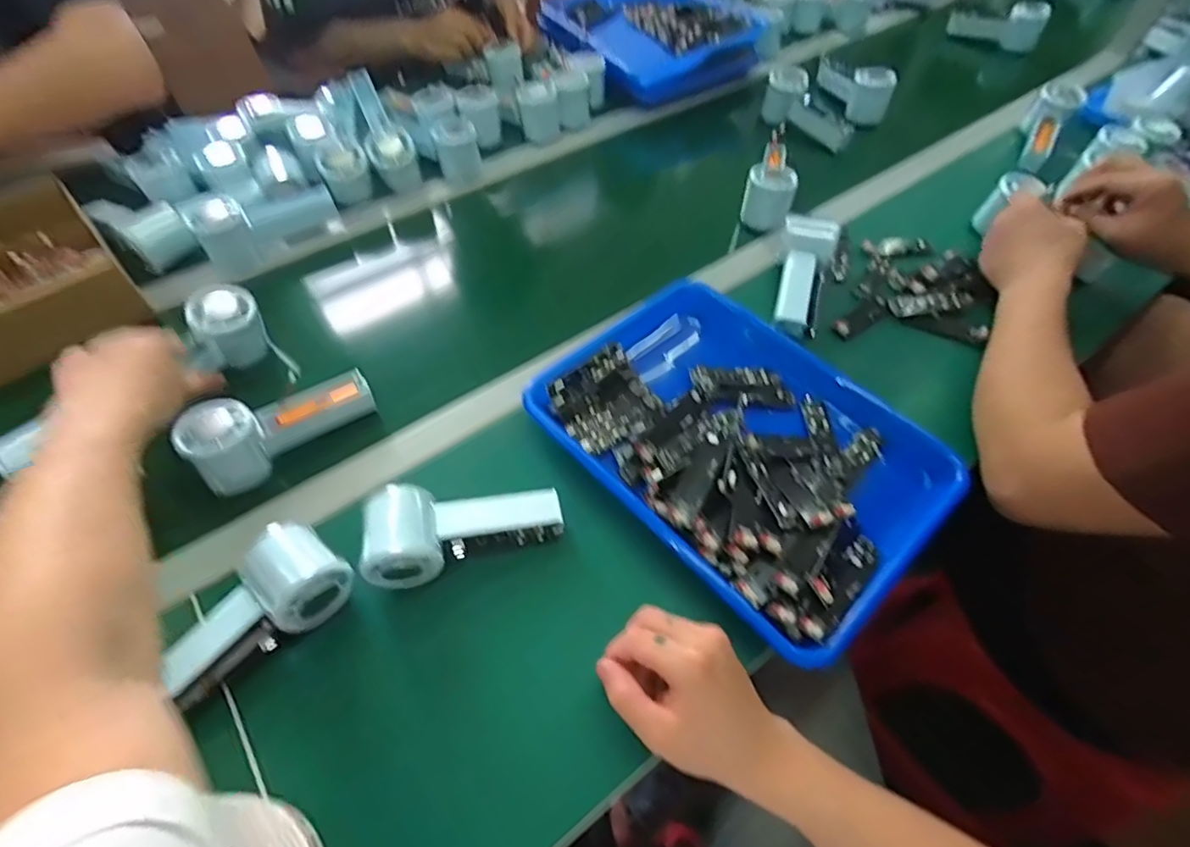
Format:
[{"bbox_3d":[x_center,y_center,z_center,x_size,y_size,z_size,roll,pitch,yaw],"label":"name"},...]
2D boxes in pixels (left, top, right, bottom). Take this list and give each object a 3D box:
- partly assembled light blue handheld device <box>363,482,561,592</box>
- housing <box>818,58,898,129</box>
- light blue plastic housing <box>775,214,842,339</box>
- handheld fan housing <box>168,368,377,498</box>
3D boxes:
[{"bbox_3d":[-0.103,0.078,0.441,0.151,0.040,0.071,-11,56,-9],"label":"partly assembled light blue handheld device"},{"bbox_3d":[0.406,-0.541,0.879,0.047,0.067,0.165,-11,56,-9],"label":"housing"},{"bbox_3d":[0.226,-0.159,0.610,0.057,0.026,0.140,13,76,7],"label":"light blue plastic housing"},{"bbox_3d":[-0.278,-0.007,0.495,0.147,0.065,0.050,-38,64,-24],"label":"handheld fan housing"}]

